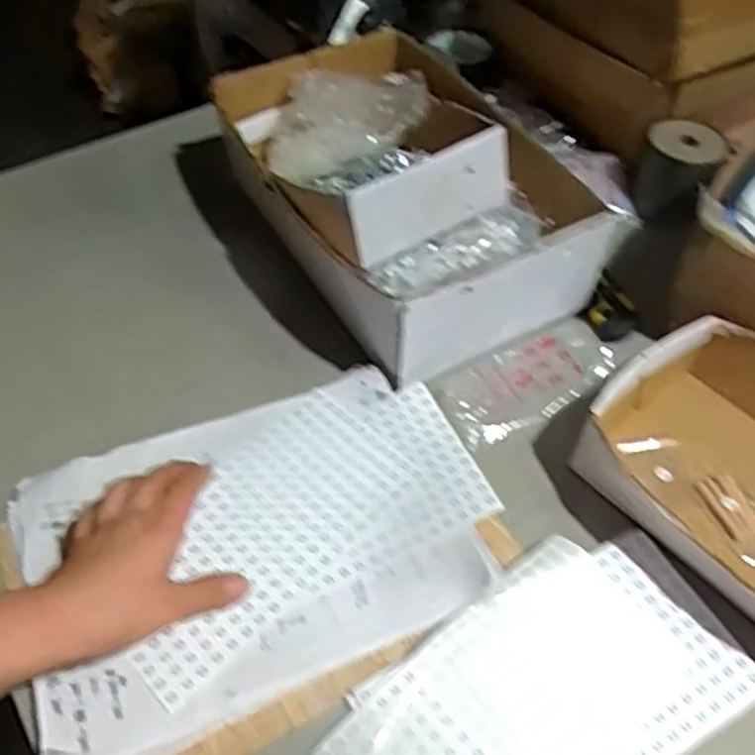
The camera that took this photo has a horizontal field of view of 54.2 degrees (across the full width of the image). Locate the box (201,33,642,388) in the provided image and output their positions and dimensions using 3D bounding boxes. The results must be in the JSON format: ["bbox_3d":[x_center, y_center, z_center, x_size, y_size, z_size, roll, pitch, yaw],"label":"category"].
[{"bbox_3d":[0.021,-0.172,0.670,0.257,0.134,0.330,-26,55,-20],"label":"box"}]

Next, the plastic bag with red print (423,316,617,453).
[{"bbox_3d":[0.125,-0.003,0.615,0.161,0.026,0.076,-24,55,-19],"label":"plastic bag with red print"}]

